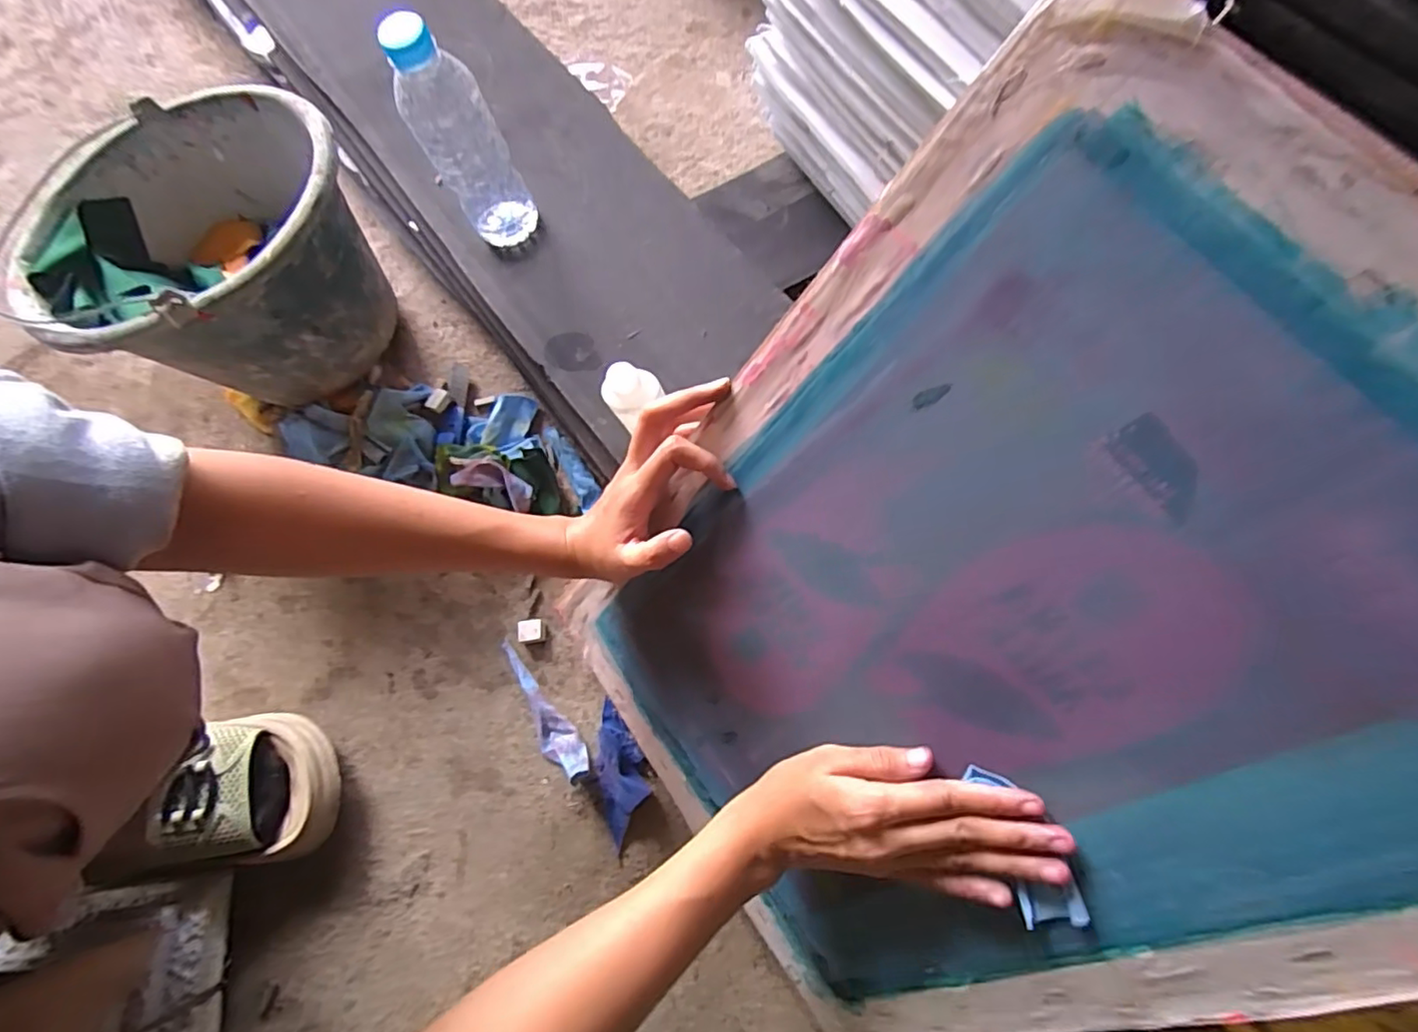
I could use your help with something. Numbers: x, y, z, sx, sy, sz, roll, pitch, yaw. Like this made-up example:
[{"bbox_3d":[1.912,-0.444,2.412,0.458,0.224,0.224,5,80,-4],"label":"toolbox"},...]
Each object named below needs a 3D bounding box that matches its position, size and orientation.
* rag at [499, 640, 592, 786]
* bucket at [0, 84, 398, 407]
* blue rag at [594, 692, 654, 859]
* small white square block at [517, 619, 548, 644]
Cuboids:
[{"bbox_3d":[-0.136,0.154,0.477,0.030,0.025,0.121,-34,76,-8],"label":"rag"},{"bbox_3d":[-0.398,-0.210,0.512,0.238,0.178,0.230,0,74,1],"label":"bucket"},{"bbox_3d":[-0.069,0.198,0.468,0.041,0.017,0.102,-17,75,-3],"label":"blue rag"},{"bbox_3d":[-0.147,0.096,0.500,0.021,0.016,0.018,-8,74,-1],"label":"small white square block"}]

